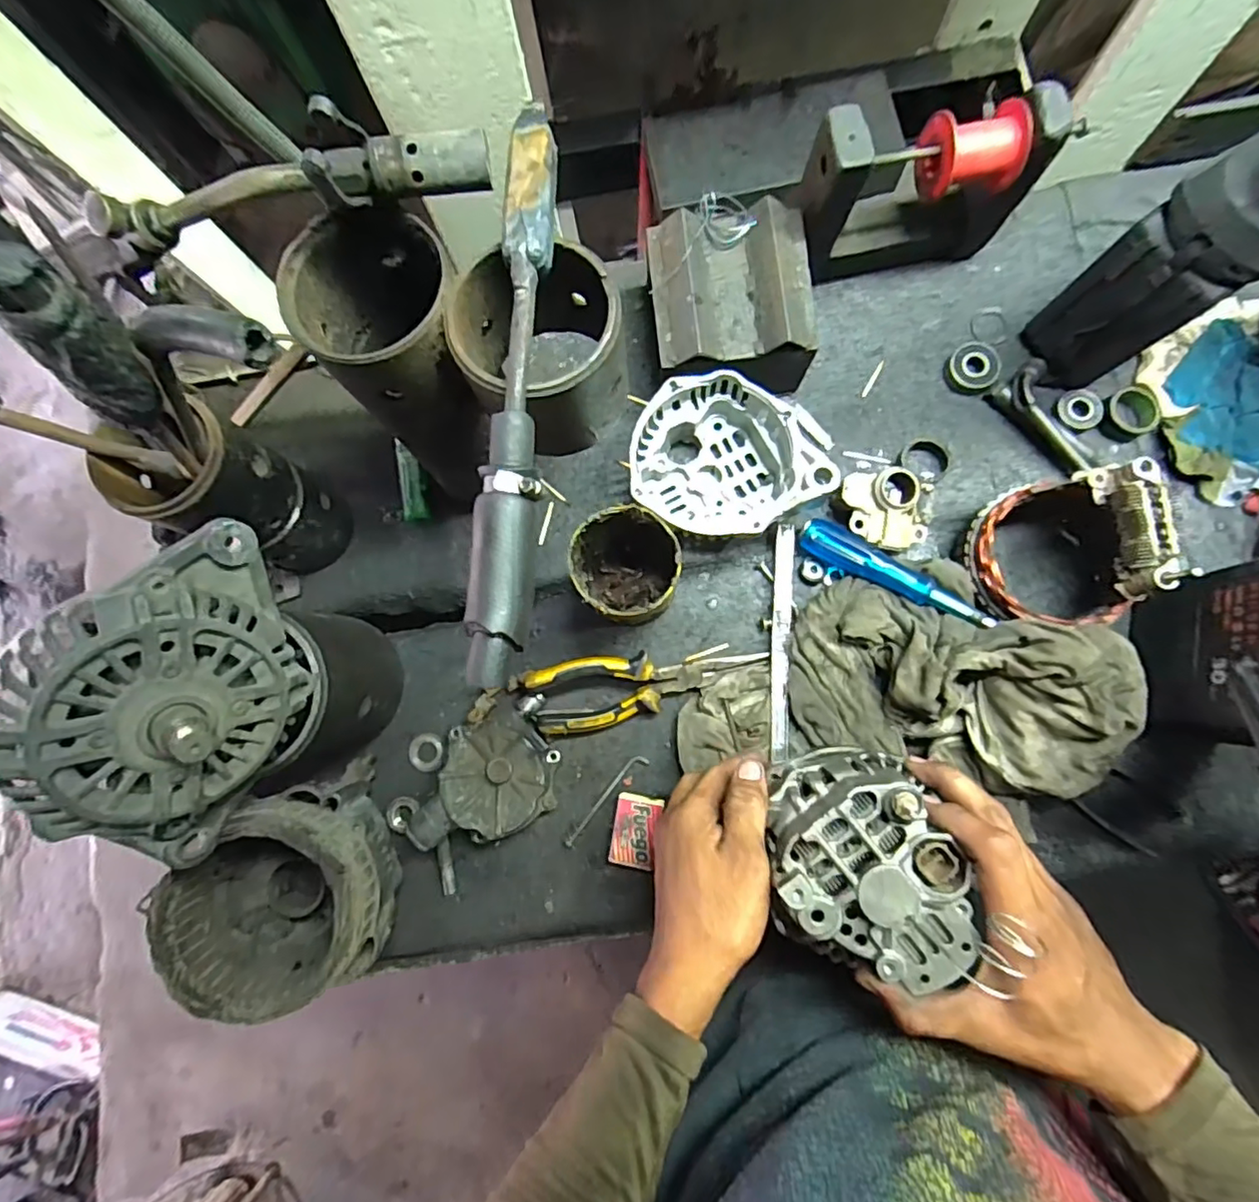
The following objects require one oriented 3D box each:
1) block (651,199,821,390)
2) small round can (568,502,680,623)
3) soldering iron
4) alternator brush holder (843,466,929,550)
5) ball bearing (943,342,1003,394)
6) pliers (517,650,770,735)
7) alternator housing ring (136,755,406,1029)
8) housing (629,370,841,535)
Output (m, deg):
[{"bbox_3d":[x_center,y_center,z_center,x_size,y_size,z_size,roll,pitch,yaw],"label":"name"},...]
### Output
[{"bbox_3d":[0.079,-0.225,0.484,0.118,0.098,0.123,-7,81,3],"label":"block"},{"bbox_3d":[-0.003,-0.022,0.452,0.075,0.117,0.072,-1,81,4],"label":"small round can"},{"bbox_3d":[-0.054,-0.098,0.279,0.027,0.024,0.271,3,81,4],"label":"soldering iron"},{"bbox_3d":[0.203,-0.070,0.486,0.059,0.034,0.063,-12,81,2],"label":"alternator brush holder"},{"bbox_3d":[0.289,-0.196,0.507,0.041,0.015,0.041,-1,81,4],"label":"ball bearing"},{"bbox_3d":[0.015,0.062,0.482,0.188,0.034,0.056,-14,81,2],"label":"pliers"},{"bbox_3d":[-0.237,0.212,0.432,0.128,0.116,0.130,-1,81,4],"label":"alternator housing ring"},{"bbox_3d":[0.085,-0.118,0.478,0.158,0.079,0.104,4,81,4],"label":"housing"}]

